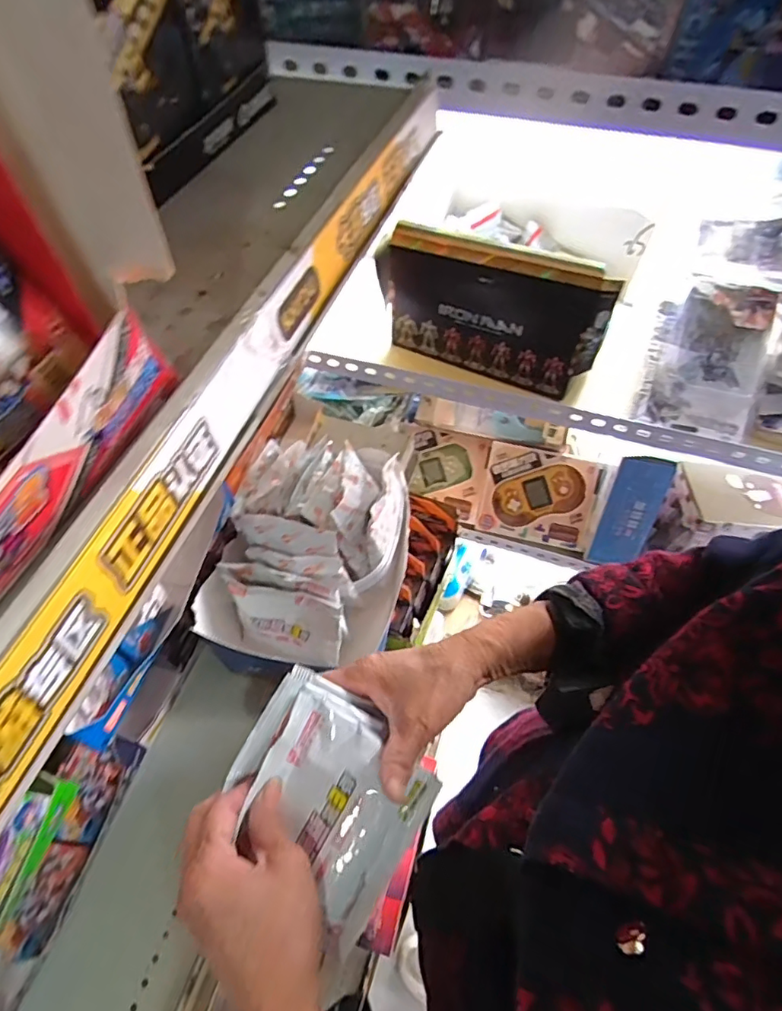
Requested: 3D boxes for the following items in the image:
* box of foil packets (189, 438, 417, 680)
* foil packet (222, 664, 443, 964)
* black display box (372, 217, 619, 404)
[{"bbox_3d":[-0.077,0.043,0.524,0.172,0.113,0.233,9,56,6],"label":"box of foil packets"},{"bbox_3d":[-0.039,0.174,0.322,0.118,0.019,0.104,36,77,4],"label":"foil packet"},{"bbox_3d":[0.107,-0.225,0.621,0.268,0.147,0.040,21,58,14],"label":"black display box"}]

